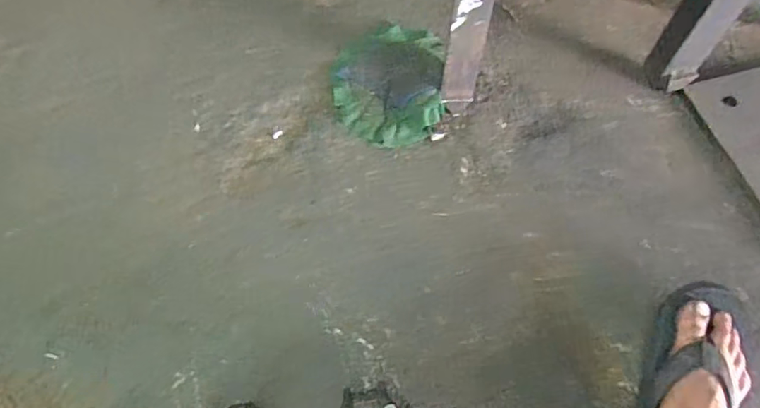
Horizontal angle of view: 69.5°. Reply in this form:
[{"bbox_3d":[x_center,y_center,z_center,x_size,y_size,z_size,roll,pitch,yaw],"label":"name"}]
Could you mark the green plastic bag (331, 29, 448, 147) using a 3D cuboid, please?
[{"bbox_3d":[0.012,-0.186,0.820,0.162,0.044,0.204,2,63,0],"label":"green plastic bag"}]

